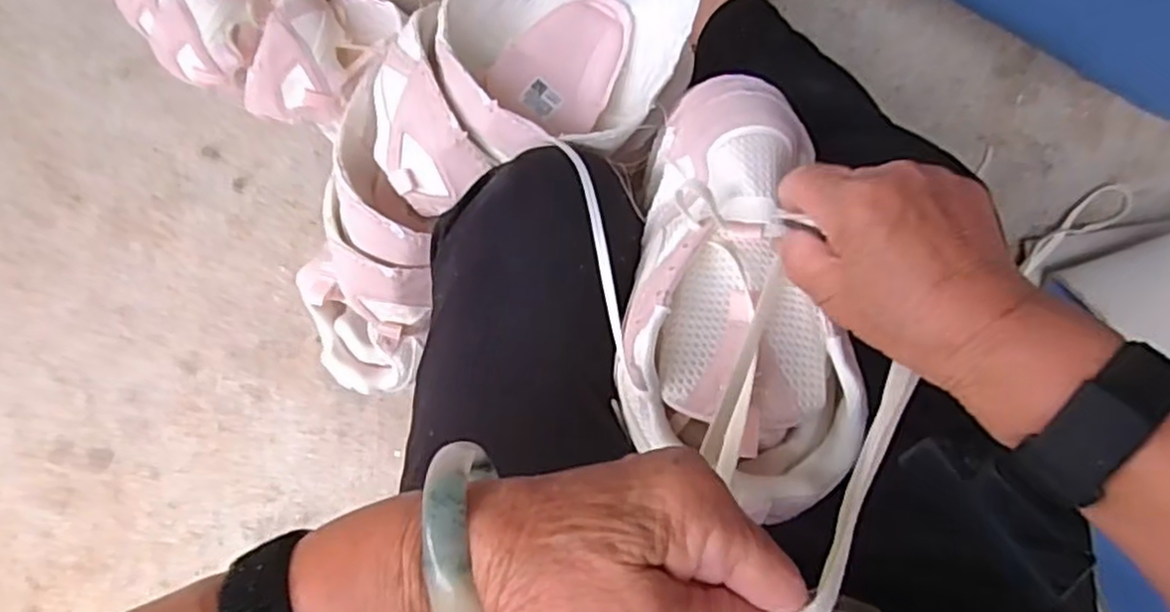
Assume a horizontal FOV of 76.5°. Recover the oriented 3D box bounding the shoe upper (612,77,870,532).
[{"bbox_3d":[0.071,-0.014,0.380,0.108,0.059,0.227,-5,66,5],"label":"shoe upper"}]

